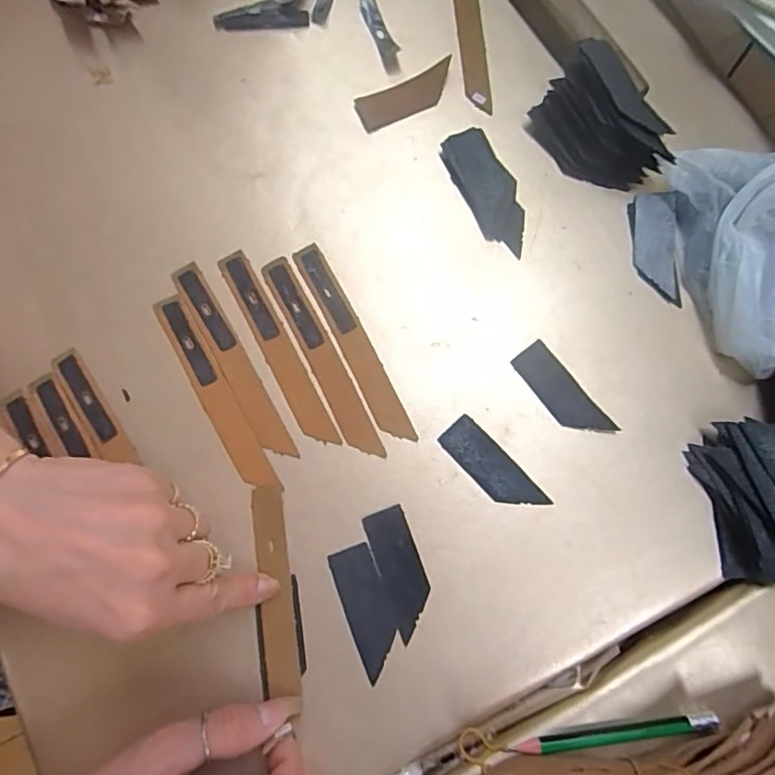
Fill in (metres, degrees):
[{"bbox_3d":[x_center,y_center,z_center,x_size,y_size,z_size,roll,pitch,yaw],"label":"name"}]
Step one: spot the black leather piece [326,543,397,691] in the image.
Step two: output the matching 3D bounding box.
[{"bbox_3d":[-0.011,0.115,0.284,0.023,0.004,0.063,-20,80,-4],"label":"black leather piece"}]

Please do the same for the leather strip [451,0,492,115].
[{"bbox_3d":[0.053,-0.233,0.359,0.018,0.006,0.122,-4,79,-1],"label":"leather strip"}]

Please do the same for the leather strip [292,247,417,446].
[{"bbox_3d":[-0.020,-0.026,0.312,0.016,0.004,0.125,-27,80,-5],"label":"leather strip"}]

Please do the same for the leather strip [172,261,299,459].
[{"bbox_3d":[-0.088,-0.016,0.309,0.017,0.004,0.124,-30,80,-6],"label":"leather strip"}]

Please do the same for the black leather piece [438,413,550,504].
[{"bbox_3d":[0.057,0.044,0.299,0.022,0.004,0.063,-43,82,-8],"label":"black leather piece"}]

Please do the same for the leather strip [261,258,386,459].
[{"bbox_3d":[-0.038,-0.017,0.311,0.017,0.004,0.126,-26,80,-5],"label":"leather strip"}]

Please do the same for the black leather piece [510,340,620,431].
[{"bbox_3d":[0.098,0.003,0.307,0.022,0.004,0.062,-37,81,-7],"label":"black leather piece"}]

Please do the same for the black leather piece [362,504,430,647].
[{"bbox_3d":[0.007,0.096,0.288,0.023,0.004,0.063,-19,80,-4],"label":"black leather piece"}]

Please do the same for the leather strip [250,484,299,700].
[{"bbox_3d":[-0.059,0.104,0.286,0.017,0.004,0.102,-9,76,-2],"label":"leather strip"}]

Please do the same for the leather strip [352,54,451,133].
[{"bbox_3d":[0.013,-0.181,0.342,0.063,0.006,0.023,-23,80,-4],"label":"leather strip"}]

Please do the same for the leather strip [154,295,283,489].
[{"bbox_3d":[-0.095,0.002,0.305,0.017,0.004,0.123,-30,80,-6],"label":"leather strip"}]

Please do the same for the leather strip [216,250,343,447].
[{"bbox_3d":[-0.063,-0.023,0.311,0.016,0.004,0.124,-28,80,-5],"label":"leather strip"}]

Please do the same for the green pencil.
[{"bbox_3d":[0.110,0.169,0.268,0.100,0.010,0.007,-7,79,-1],"label":"green pencil"}]

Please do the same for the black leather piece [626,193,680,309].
[{"bbox_3d":[0.157,-0.082,0.323,0.025,0.008,0.066,-1,79,0],"label":"black leather piece"}]

